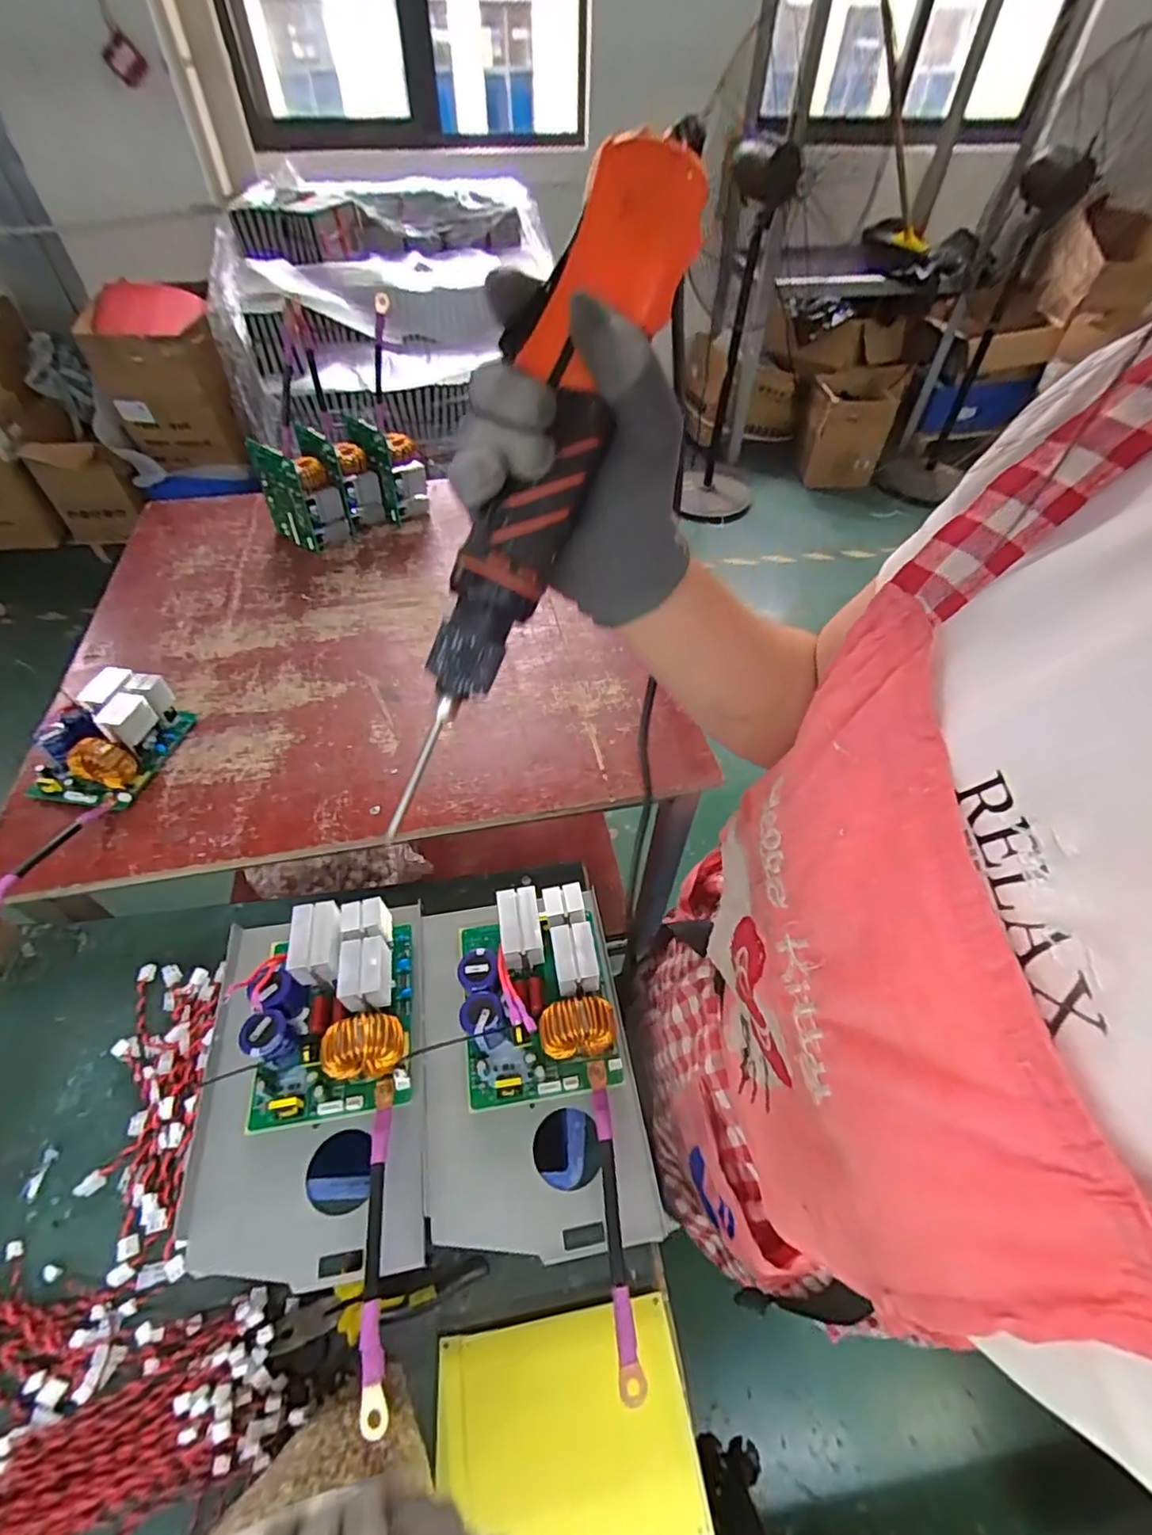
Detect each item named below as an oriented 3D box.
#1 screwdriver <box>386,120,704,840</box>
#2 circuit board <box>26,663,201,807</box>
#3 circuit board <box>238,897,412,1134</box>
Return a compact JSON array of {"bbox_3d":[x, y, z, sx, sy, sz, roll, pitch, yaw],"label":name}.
[{"bbox_3d":[-0.012,-0.116,0.263,0.046,0.038,0.287,26,100,17],"label":"screwdriver"},{"bbox_3d":[-0.539,-0.036,0.695,0.115,0.077,0.148,8,51,5],"label":"circuit board"},{"bbox_3d":[-0.199,0.189,0.489,0.123,0.069,0.151,-7,52,-7],"label":"circuit board"}]

